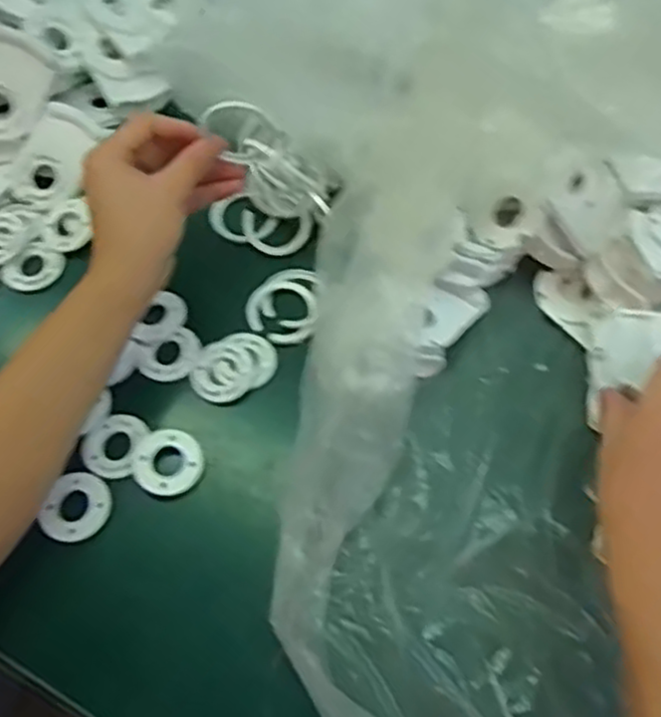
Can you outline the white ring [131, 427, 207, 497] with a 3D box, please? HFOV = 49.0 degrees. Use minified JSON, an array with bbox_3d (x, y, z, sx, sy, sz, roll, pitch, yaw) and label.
[{"bbox_3d":[-0.108,0.070,0.486,0.044,0.009,0.045,0,64,0],"label":"white ring"}]

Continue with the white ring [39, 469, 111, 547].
[{"bbox_3d":[-0.164,0.096,0.467,0.039,0.010,0.044,31,68,14],"label":"white ring"}]

